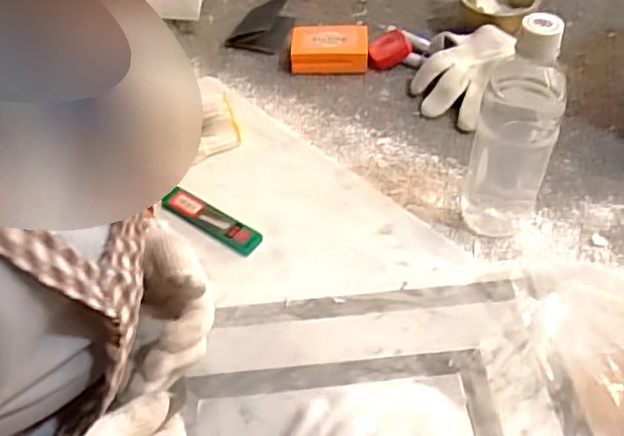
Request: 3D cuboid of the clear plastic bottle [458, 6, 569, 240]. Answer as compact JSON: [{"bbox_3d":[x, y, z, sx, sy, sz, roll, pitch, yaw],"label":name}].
[{"bbox_3d":[0.181,-0.081,0.531,0.065,0.205,0.072,20,49,19],"label":"clear plastic bottle"}]

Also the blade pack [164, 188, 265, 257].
[{"bbox_3d":[-0.096,0.002,0.593,0.106,0.008,0.032,25,50,23],"label":"blade pack"}]

